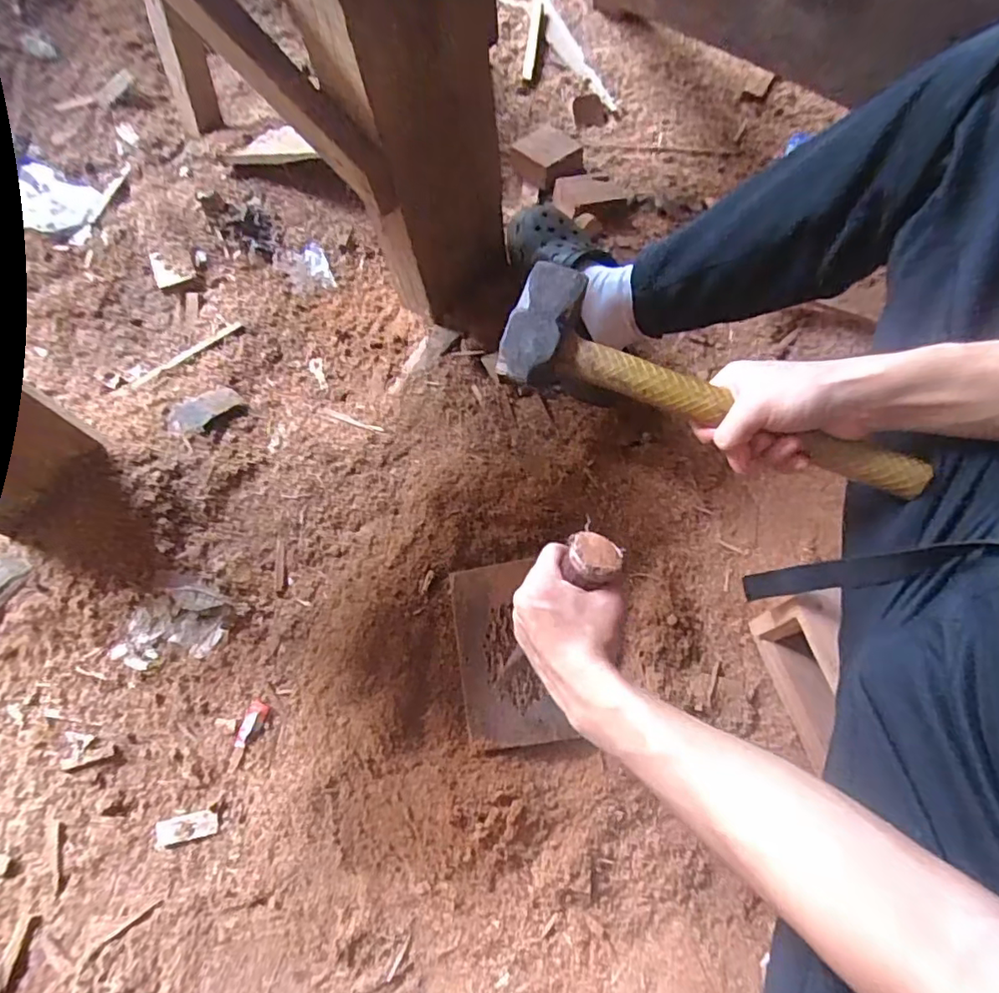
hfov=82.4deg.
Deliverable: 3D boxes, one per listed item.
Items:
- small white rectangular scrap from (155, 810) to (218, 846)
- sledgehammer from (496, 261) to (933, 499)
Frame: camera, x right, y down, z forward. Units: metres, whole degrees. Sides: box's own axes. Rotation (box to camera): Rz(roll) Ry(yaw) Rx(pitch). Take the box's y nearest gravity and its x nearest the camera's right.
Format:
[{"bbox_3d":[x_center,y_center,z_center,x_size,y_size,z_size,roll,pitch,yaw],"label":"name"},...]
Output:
[{"bbox_3d":[-0.314,0.332,0.574,0.065,0.007,0.023,-12,68,-2],"label":"small white rectangular scrap"},{"bbox_3d":[0.148,-0.079,0.402,0.297,0.038,0.076,22,70,7],"label":"sledgehammer"}]

